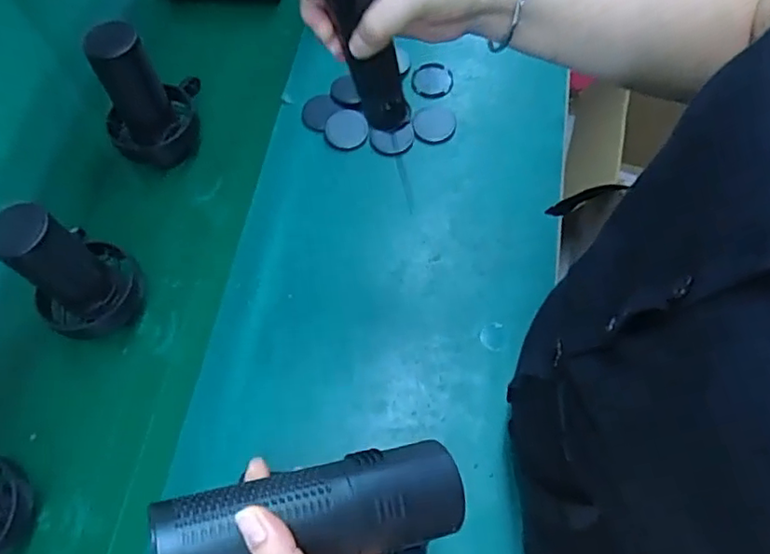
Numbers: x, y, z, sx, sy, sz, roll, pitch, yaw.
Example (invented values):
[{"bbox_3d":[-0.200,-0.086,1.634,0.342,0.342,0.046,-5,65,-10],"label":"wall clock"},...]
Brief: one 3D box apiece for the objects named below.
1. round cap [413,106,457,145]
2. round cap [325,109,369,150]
[{"bbox_3d":[0.058,-0.182,0.712,0.050,0.004,0.050,-1,64,2],"label":"round cap"},{"bbox_3d":[-0.045,-0.175,0.707,0.049,0.006,0.047,0,87,6],"label":"round cap"}]

